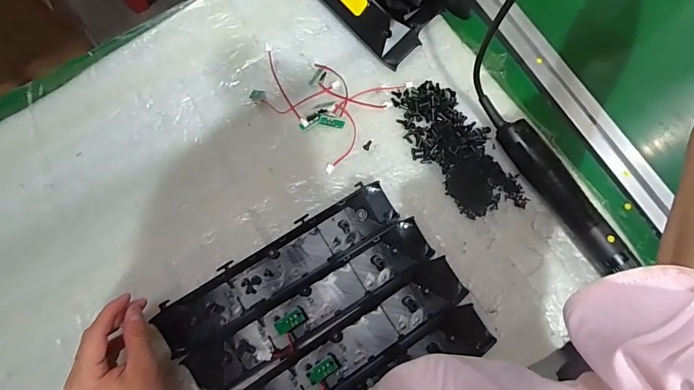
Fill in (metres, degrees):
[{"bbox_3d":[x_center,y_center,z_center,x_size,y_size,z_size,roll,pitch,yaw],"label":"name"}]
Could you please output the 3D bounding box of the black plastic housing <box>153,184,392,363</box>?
[{"bbox_3d":[-0.070,0.077,0.420,0.272,0.022,0.058,-32,77,-5],"label":"black plastic housing"}]

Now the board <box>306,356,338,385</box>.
[{"bbox_3d":[-0.024,0.172,0.384,0.030,0.004,0.014,-35,90,-7],"label":"board"}]

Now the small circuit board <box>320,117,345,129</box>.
[{"bbox_3d":[-0.017,-0.085,0.461,0.029,0.007,0.012,11,122,-20],"label":"small circuit board"}]

